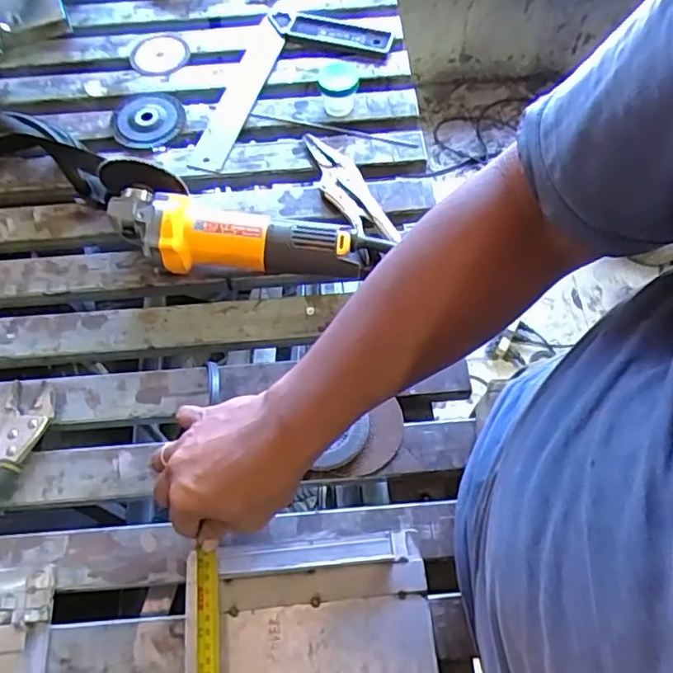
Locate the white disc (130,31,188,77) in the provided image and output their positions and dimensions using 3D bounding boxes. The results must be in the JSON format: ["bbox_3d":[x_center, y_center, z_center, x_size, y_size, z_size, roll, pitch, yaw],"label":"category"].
[{"bbox_3d":[-0.247,-0.393,0.823,0.080,0.012,0.082,0,62,0],"label":"white disc"}]

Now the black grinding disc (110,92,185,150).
[{"bbox_3d":[-0.245,-0.285,0.760,0.092,0.014,0.094,0,62,0],"label":"black grinding disc"}]

